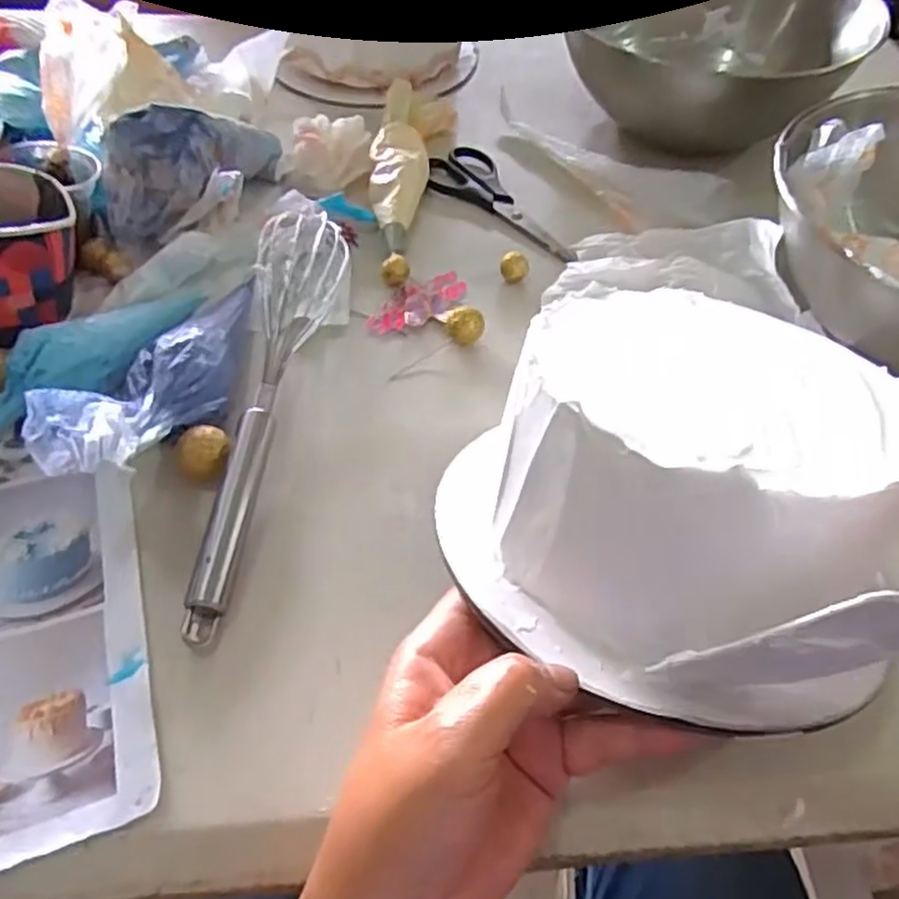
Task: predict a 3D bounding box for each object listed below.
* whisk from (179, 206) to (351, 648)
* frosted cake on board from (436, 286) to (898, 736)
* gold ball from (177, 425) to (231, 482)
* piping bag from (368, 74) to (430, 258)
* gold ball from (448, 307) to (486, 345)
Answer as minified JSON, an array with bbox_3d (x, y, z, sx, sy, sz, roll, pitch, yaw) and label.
[{"bbox_3d":[-0.100,-0.036,0.394,0.048,0.040,0.287,4,51,2],"label":"whisk"},{"bbox_3d":[0.095,0.011,0.296,0.177,0.107,0.168,26,34,25],"label":"frosted cake on board"},{"bbox_3d":[-0.121,0.005,0.365,0.025,0.027,0.022,-18,54,-15],"label":"gold ball"},{"bbox_3d":[-0.037,-0.214,0.542,0.041,0.034,0.185,-1,51,-2],"label":"piping bag"},{"bbox_3d":[0.010,-0.072,0.441,0.022,0.020,0.022,1,51,-1],"label":"gold ball"}]

